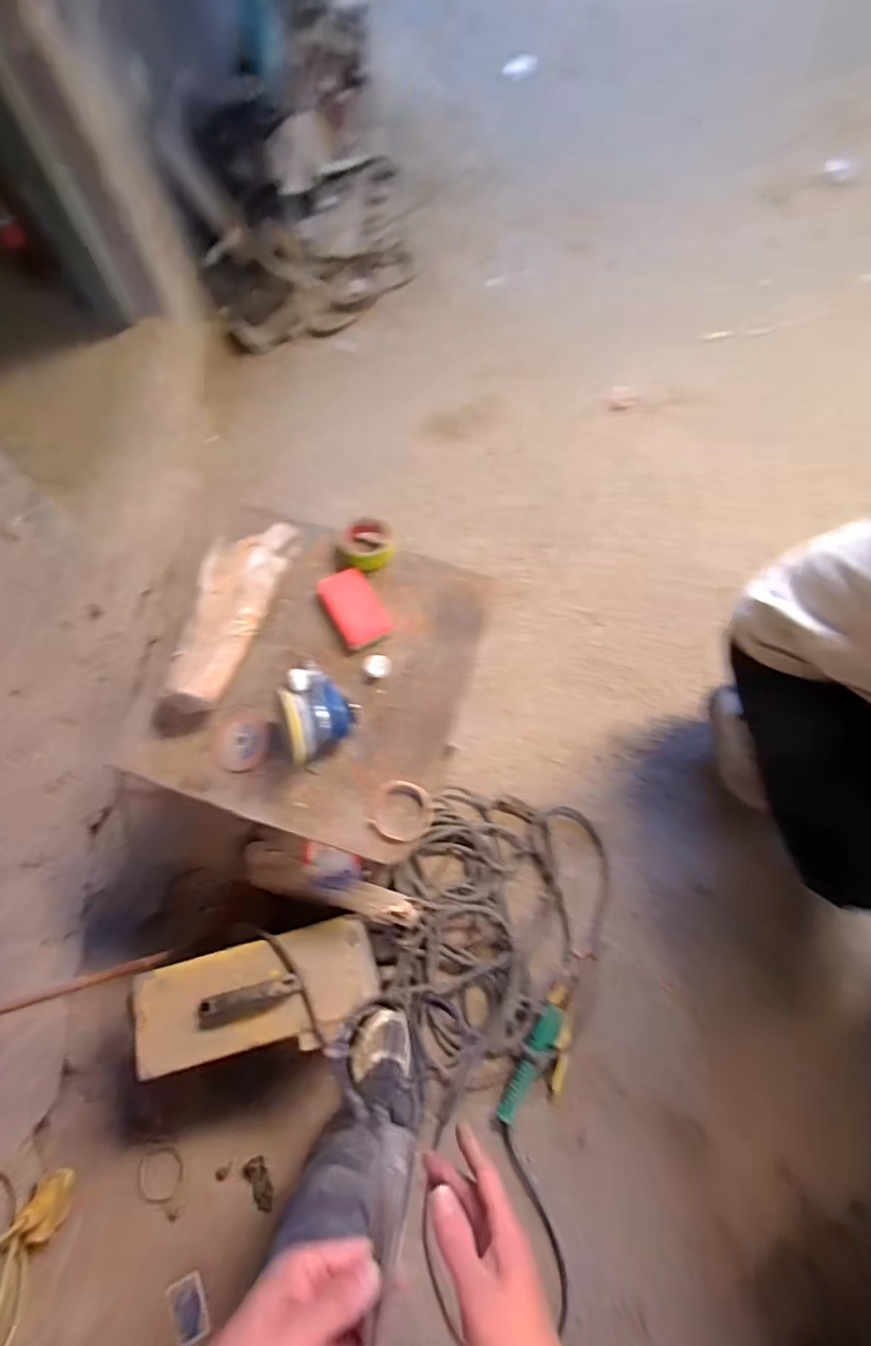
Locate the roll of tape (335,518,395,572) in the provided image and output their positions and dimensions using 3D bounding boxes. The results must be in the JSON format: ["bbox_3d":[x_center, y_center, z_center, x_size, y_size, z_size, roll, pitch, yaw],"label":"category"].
[{"bbox_3d":[-0.126,-0.221,1.022,0.102,0.066,0.105,0,68,1],"label":"roll of tape"}]

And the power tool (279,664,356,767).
[{"bbox_3d":[-0.180,0.054,0.884,0.095,0.117,0.175,-17,69,-6],"label":"power tool"}]

